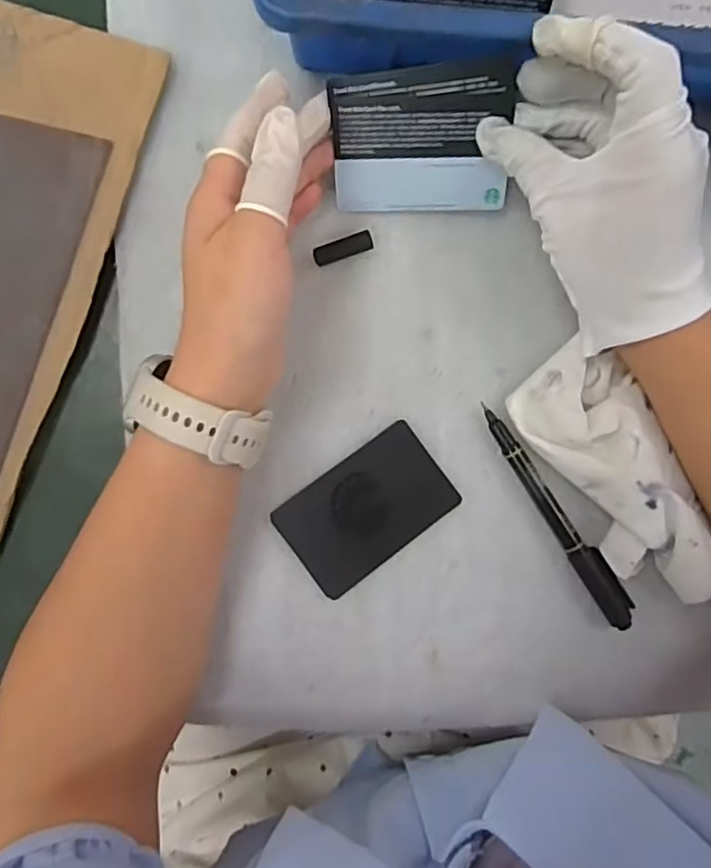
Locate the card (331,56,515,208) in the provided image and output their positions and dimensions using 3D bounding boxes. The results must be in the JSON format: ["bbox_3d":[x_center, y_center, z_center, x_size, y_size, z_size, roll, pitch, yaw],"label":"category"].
[{"bbox_3d":[0.032,-0.142,0.303,0.083,0.006,0.065,-2,126,5],"label":"card"}]

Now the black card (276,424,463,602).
[{"bbox_3d":[0.006,0.039,0.321,0.085,0.004,0.055,-36,91,-2],"label":"black card"}]

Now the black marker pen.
[{"bbox_3d":[0.103,0.044,0.321,0.015,0.009,0.129,-35,91,-2],"label":"black marker pen"}]

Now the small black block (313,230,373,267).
[{"bbox_3d":[-0.006,-0.096,0.320,0.031,0.004,0.010,-19,91,-2],"label":"small black block"}]

